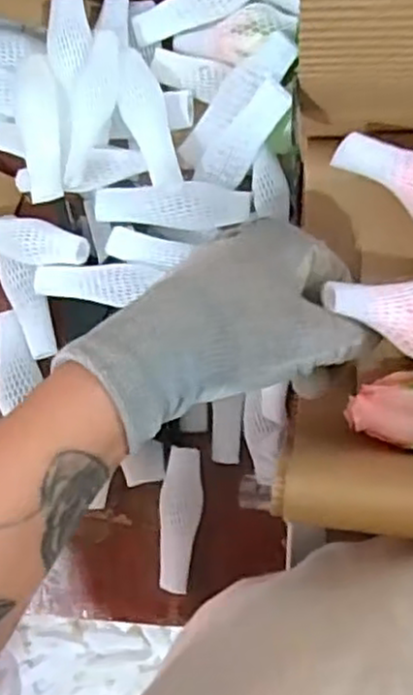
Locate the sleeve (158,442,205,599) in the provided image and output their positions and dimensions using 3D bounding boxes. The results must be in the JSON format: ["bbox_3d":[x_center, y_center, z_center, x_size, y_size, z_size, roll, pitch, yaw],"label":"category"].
[{"bbox_3d":[-0.016,0.103,0.437,0.024,0.009,0.086,8,89,7],"label":"sleeve"}]

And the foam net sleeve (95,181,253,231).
[{"bbox_3d":[-0.019,-0.078,0.416,0.086,0.020,0.025,-3,88,7],"label":"foam net sleeve"}]

